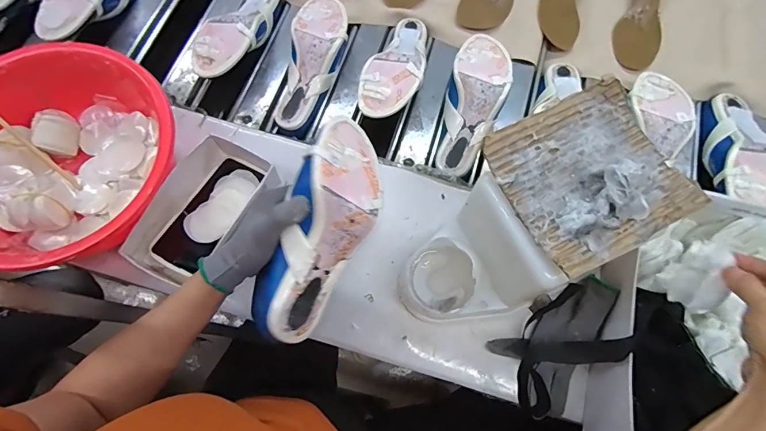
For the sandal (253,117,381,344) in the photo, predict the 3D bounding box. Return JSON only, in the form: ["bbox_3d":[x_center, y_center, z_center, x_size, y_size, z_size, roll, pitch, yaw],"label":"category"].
[{"bbox_3d":[-0.063,0.011,0.412,0.089,0.056,0.224,25,88,-31],"label":"sandal"}]

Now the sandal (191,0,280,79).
[{"bbox_3d":[-0.231,-0.313,0.668,0.088,0.048,0.225,21,58,5],"label":"sandal"}]

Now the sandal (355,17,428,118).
[{"bbox_3d":[0.028,-0.248,0.648,0.087,0.043,0.228,18,57,4],"label":"sandal"}]

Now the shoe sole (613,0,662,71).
[{"bbox_3d":[0.462,-0.359,0.706,0.079,0.045,0.240,23,72,6],"label":"shoe sole"}]

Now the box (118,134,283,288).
[{"bbox_3d":[-0.234,-0.008,0.530,0.106,0.044,0.199,33,73,9],"label":"box"}]

